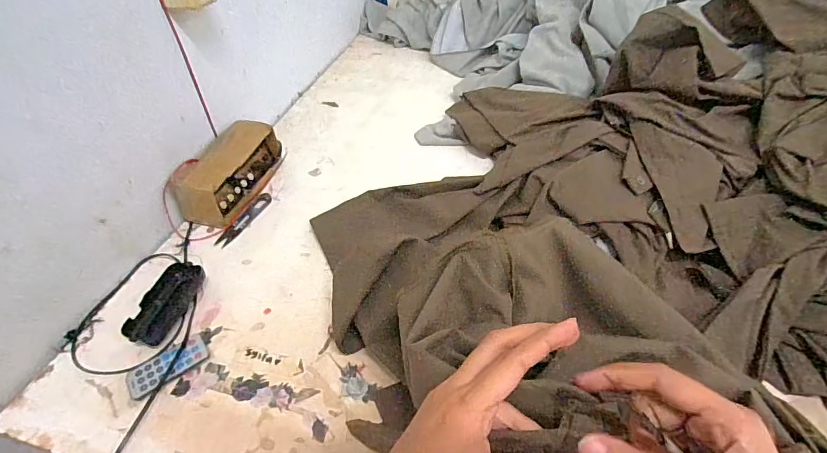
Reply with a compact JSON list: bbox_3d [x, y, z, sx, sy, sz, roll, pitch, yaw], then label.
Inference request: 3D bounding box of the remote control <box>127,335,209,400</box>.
[{"bbox_3d":[-0.279,0.159,0.480,0.082,0.004,0.038,-33,52,-26],"label":"remote control"}]

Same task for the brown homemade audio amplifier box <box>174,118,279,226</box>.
[{"bbox_3d":[-0.292,-0.089,0.677,0.072,0.076,0.184,12,47,15],"label":"brown homemade audio amplifier box"}]

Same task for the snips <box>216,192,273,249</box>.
[{"bbox_3d":[-0.263,-0.012,0.656,0.026,0.008,0.120,17,48,19],"label":"snips"}]

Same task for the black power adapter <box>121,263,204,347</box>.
[{"bbox_3d":[-0.311,0.094,0.531,0.046,0.031,0.109,12,47,15],"label":"black power adapter"}]

